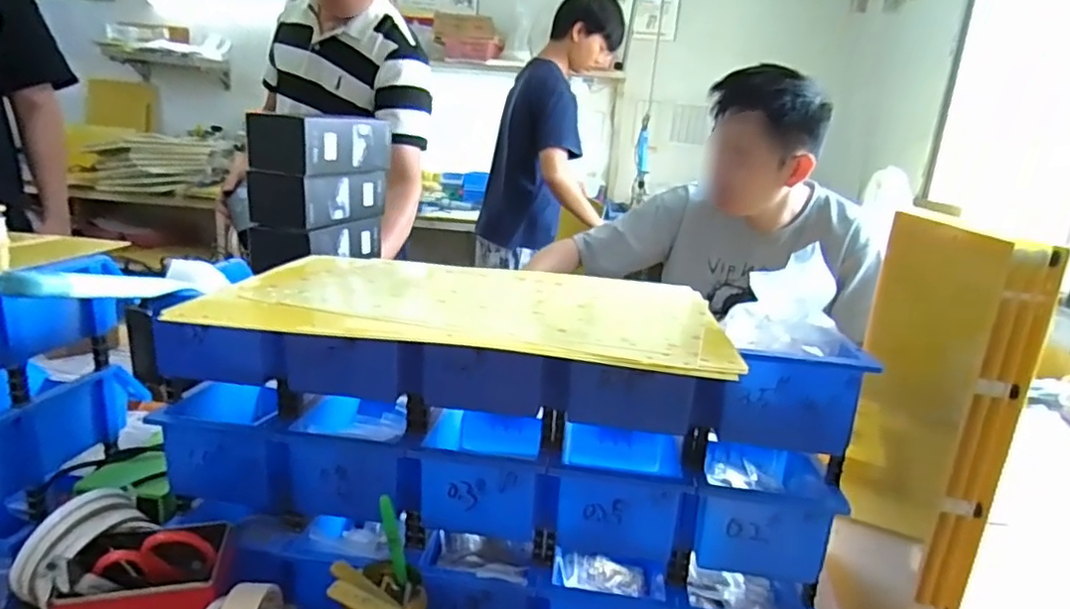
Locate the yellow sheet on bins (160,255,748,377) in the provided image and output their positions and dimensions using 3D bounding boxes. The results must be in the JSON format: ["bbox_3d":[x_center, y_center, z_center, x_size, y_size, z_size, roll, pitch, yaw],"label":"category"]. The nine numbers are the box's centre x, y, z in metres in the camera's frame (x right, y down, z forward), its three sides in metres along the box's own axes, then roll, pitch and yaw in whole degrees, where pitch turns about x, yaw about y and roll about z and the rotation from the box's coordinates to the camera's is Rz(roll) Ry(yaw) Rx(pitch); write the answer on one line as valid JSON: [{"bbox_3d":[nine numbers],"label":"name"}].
[{"bbox_3d":[-0.044,-0.004,0.517,0.379,0.012,0.230,6,15,5],"label":"yellow sheet on bins"}]

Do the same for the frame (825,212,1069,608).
[{"bbox_3d":[0.320,0.121,0.550,0.030,0.381,0.214,7,15,6],"label":"frame"}]

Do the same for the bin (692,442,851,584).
[{"bbox_3d":[0.194,0.161,0.556,0.105,0.074,0.169,8,16,11],"label":"bin"}]

